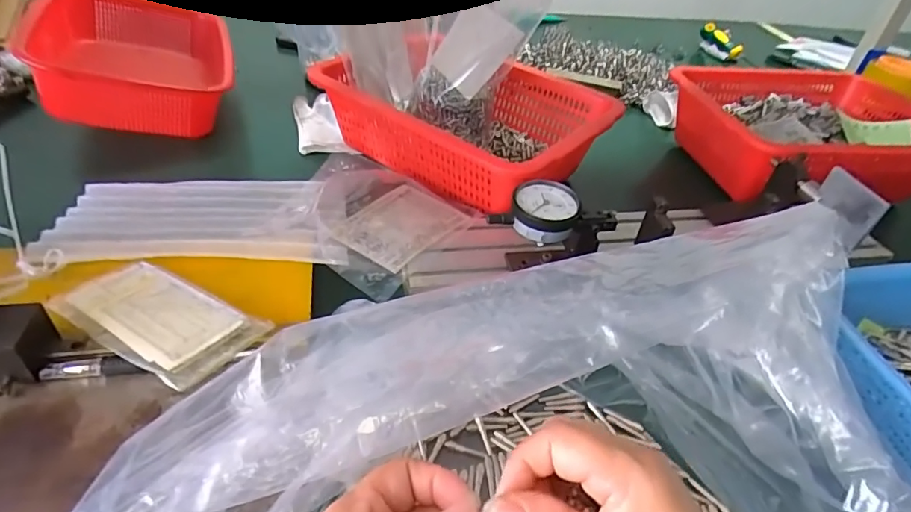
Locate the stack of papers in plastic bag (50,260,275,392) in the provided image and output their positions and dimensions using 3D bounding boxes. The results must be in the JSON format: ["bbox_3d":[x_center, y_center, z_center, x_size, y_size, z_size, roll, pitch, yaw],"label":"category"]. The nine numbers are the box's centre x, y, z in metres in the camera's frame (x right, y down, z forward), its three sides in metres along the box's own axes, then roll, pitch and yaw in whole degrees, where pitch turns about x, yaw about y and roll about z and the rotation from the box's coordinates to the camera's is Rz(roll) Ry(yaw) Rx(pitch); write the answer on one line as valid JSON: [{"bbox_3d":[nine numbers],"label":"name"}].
[{"bbox_3d":[-0.211,0.042,0.368,0.152,0.006,0.073,20,38,21],"label":"stack of papers in plastic bag"}]

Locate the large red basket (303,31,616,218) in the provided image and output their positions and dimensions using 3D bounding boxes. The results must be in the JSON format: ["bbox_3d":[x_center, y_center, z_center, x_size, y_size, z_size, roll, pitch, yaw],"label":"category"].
[{"bbox_3d":[0.027,-0.158,0.597,0.276,0.096,0.213,33,47,27],"label":"large red basket"}]

